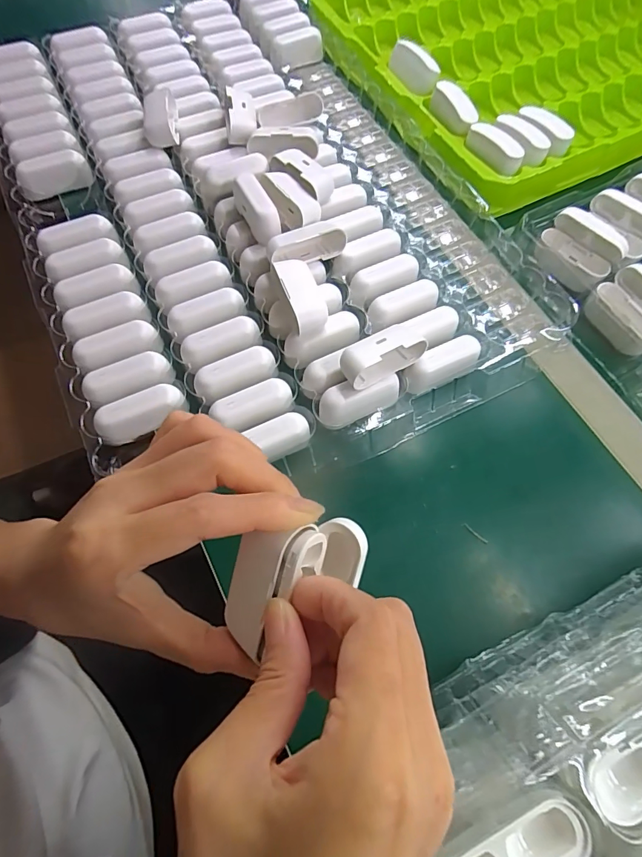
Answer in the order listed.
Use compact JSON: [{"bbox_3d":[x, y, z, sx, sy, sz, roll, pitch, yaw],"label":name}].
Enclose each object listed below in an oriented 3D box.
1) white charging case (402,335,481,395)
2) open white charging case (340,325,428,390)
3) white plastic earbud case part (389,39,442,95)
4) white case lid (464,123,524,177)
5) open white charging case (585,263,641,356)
[{"bbox_3d":[0.093,-0.049,0.327,0.064,0.018,0.024,-23,69,-11],"label":"white charging case"},{"bbox_3d":[0.044,-0.054,0.308,0.063,0.021,0.024,-29,70,-14],"label":"open white charging case"},{"bbox_3d":[0.099,-0.386,0.455,0.067,0.033,0.012,53,31,18],"label":"white plastic earbud case part"},{"bbox_3d":[0.171,-0.271,0.412,0.028,0.018,0.063,-27,70,-13],"label":"white case lid"},{"bbox_3d":[0.255,-0.096,0.348,0.044,0.038,0.066,-28,72,-12],"label":"open white charging case"}]

